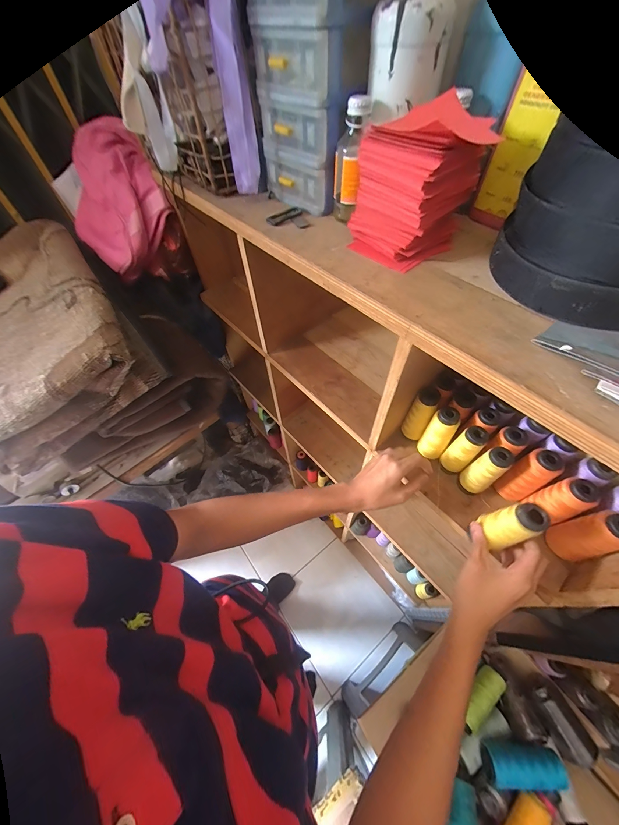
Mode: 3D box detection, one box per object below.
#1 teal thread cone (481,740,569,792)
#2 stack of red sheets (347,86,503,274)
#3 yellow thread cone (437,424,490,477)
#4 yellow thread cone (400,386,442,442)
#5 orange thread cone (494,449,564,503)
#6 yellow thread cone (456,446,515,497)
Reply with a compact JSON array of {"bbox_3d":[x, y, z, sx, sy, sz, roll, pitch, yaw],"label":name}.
[{"bbox_3d":[0.344,0.571,0.462,0.112,0.045,0.049,3,56,4],"label":"teal thread cone"},{"bbox_3d":[0.125,-0.264,0.338,0.119,0.126,0.100,-30,60,-17],"label":"stack of red sheets"},{"bbox_3d":[0.246,0.064,0.463,0.033,0.109,0.039,-35,61,-20],"label":"yellow thread cone"},{"bbox_3d":[0.197,0.001,0.499,0.037,0.108,0.043,30,62,20],"label":"yellow thread cone"},{"bbox_3d":[0.331,0.097,0.433,0.048,0.101,0.046,-26,59,-15],"label":"orange thread cone"},{"bbox_3d":[0.270,0.094,0.445,0.034,0.110,0.040,-30,60,-17],"label":"yellow thread cone"}]

